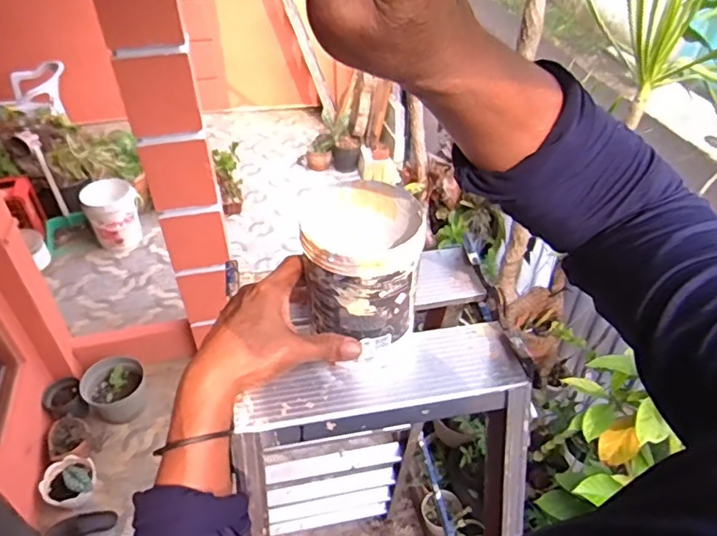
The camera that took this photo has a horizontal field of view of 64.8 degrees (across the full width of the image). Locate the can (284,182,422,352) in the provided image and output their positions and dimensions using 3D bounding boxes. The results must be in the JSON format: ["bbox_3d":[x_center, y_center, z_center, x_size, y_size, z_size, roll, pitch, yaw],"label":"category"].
[{"bbox_3d":[0.004,-0.007,0.504,0.101,0.112,0.102,7,42,7],"label":"can"}]

